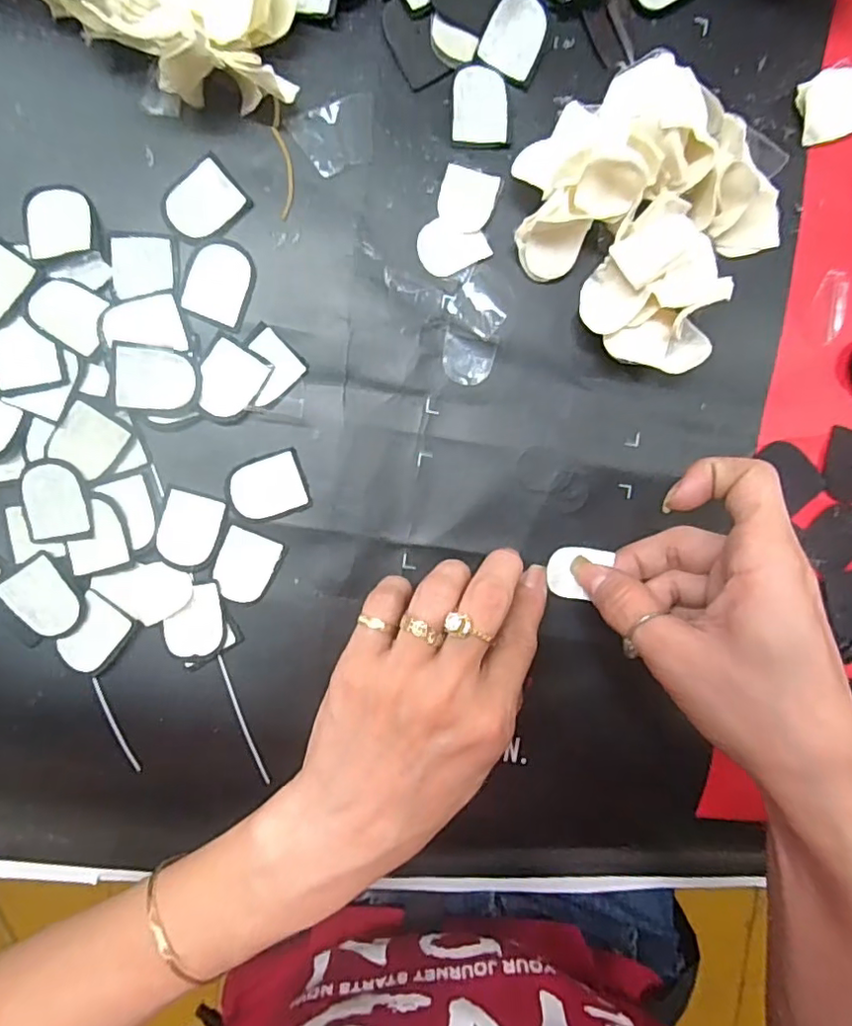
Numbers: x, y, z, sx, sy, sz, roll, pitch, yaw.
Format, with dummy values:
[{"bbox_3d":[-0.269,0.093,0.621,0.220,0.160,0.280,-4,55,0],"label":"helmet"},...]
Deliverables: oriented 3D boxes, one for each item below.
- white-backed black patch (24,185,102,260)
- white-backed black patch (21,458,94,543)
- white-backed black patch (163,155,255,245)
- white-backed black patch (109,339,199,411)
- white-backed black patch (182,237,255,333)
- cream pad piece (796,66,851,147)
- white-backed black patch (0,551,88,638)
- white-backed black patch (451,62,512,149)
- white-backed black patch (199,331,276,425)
[{"bbox_3d":[-0.149,-0.119,0.238,0.026,0.004,0.032,-15,81,-15],"label":"white-backed black patch"},{"bbox_3d":[-0.153,-0.005,0.242,0.026,0.004,0.034,-4,94,-6],"label":"white-backed black patch"},{"bbox_3d":[-0.093,-0.129,0.243,0.033,0.004,0.027,-40,96,-2],"label":"white-backed black patch"},{"bbox_3d":[-0.111,-0.055,0.240,0.032,0.004,0.027,1,91,-17],"label":"white-backed black patch"},{"bbox_3d":[-0.087,-0.097,0.245,0.027,0.004,0.035,16,91,-7],"label":"white-backed black patch"},{"bbox_3d":[0.186,-0.188,0.268,0.030,0.010,0.030,-16,95,-5],"label":"cream pad piece"},{"bbox_3d":[-0.158,0.036,0.244,0.025,0.004,0.033,-38,96,-3],"label":"white-backed black patch"},{"bbox_3d":[0.024,-0.177,0.252,0.025,0.004,0.034,-2,94,-6],"label":"white-backed black patch"},{"bbox_3d":[-0.084,-0.055,0.248,0.026,0.005,0.034,30,90,-7],"label":"white-backed black patch"}]

